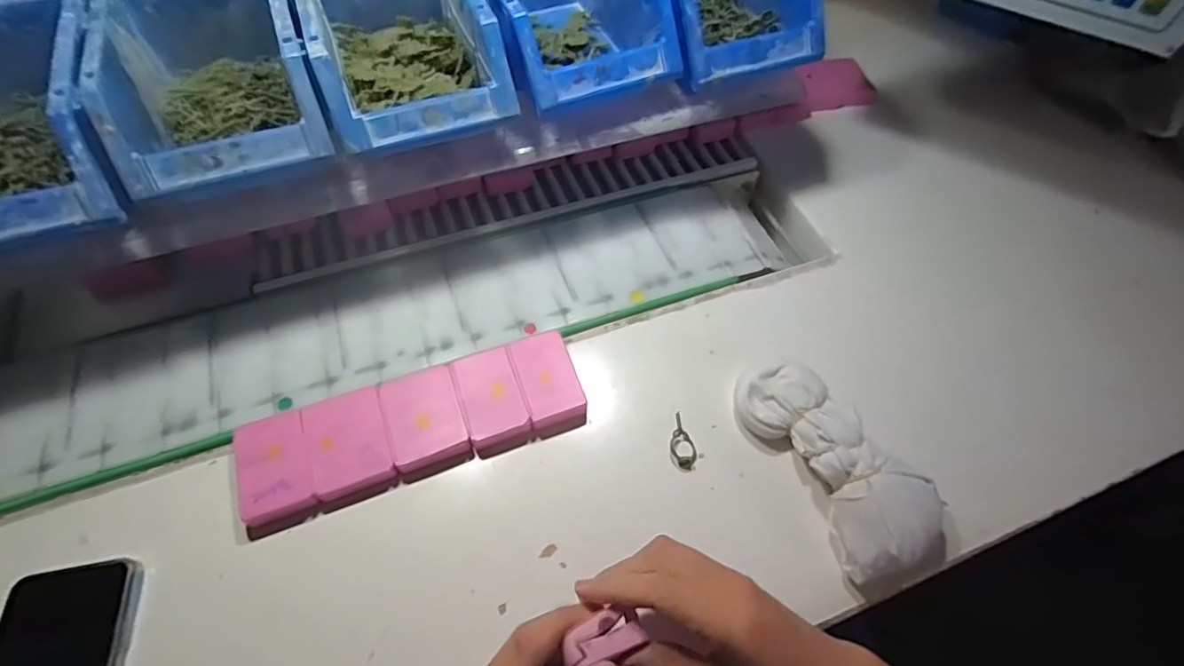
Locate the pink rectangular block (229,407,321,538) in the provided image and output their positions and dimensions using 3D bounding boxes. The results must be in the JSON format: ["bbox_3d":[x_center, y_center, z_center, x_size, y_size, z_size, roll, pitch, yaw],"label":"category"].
[{"bbox_3d":[-0.217,0.095,0.379,0.047,0.021,0.075,-18,62,-13],"label":"pink rectangular block"}]

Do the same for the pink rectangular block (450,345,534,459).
[{"bbox_3d":[-0.075,0.051,0.415,0.045,0.016,0.076,-17,61,-12],"label":"pink rectangular block"}]

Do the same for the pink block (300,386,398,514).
[{"bbox_3d":[-0.172,0.079,0.392,0.052,0.017,0.078,-18,62,-13],"label":"pink block"}]

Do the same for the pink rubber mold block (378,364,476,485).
[{"bbox_3d":[-0.123,0.064,0.406,0.053,0.016,0.078,-18,62,-13],"label":"pink rubber mold block"}]

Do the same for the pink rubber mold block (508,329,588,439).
[{"bbox_3d":[-0.033,0.037,0.426,0.042,0.018,0.077,-16,61,-11],"label":"pink rubber mold block"}]

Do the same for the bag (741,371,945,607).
[{"bbox_3d":[0.174,0.091,0.385,0.075,0.046,0.165,-21,62,-14],"label":"bag"}]

